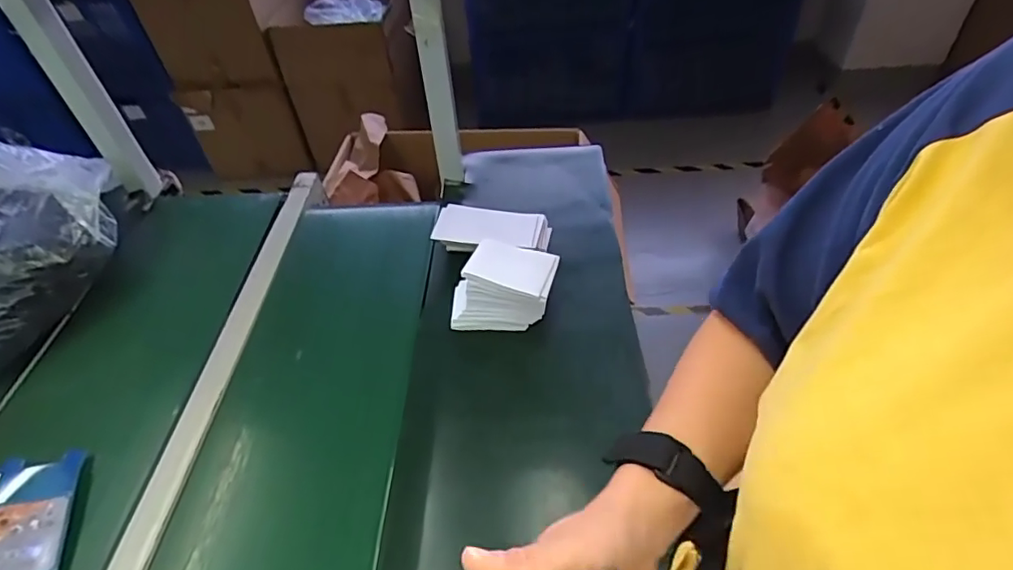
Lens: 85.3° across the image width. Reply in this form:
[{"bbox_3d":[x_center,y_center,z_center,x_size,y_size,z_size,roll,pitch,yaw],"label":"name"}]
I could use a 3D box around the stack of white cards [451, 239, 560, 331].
[{"bbox_3d":[-0.004,0.004,0.755,0.134,0.114,0.084,6,50,7],"label":"stack of white cards"}]

